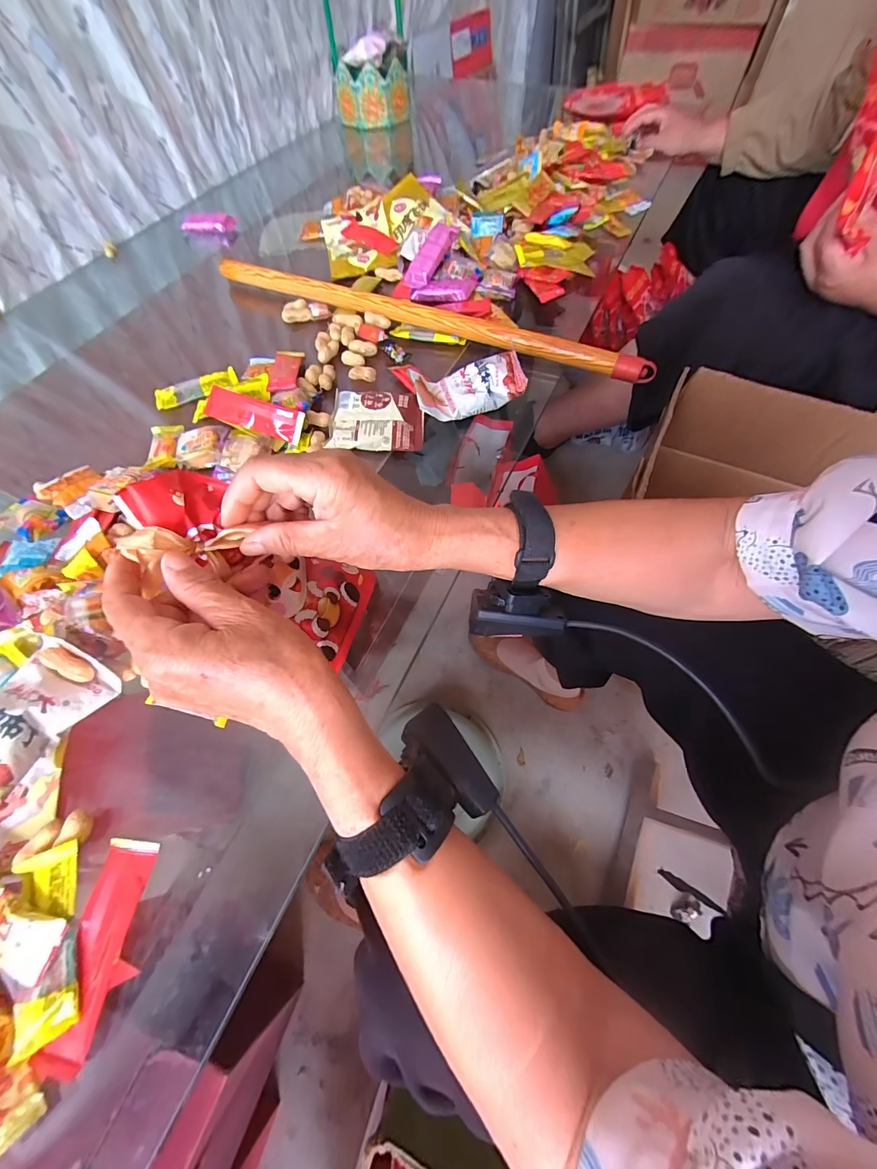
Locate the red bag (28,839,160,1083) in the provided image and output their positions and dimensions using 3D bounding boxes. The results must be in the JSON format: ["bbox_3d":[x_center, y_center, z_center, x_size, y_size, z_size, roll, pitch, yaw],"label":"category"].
[{"bbox_3d":[-0.206,0.222,0.248,0.037,0.007,0.109,-1,62,2],"label":"red bag"}]

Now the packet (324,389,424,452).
[{"bbox_3d":[-0.067,-0.182,0.440,0.098,0.013,0.076,-2,62,2],"label":"packet"}]

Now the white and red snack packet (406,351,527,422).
[{"bbox_3d":[0.031,-0.220,0.447,0.113,0.037,0.067,-11,62,-3],"label":"white and red snack packet"}]

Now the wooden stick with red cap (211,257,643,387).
[{"bbox_3d":[-0.026,-0.340,0.501,0.564,0.015,0.023,19,64,13],"label":"wooden stick with red cap"}]

